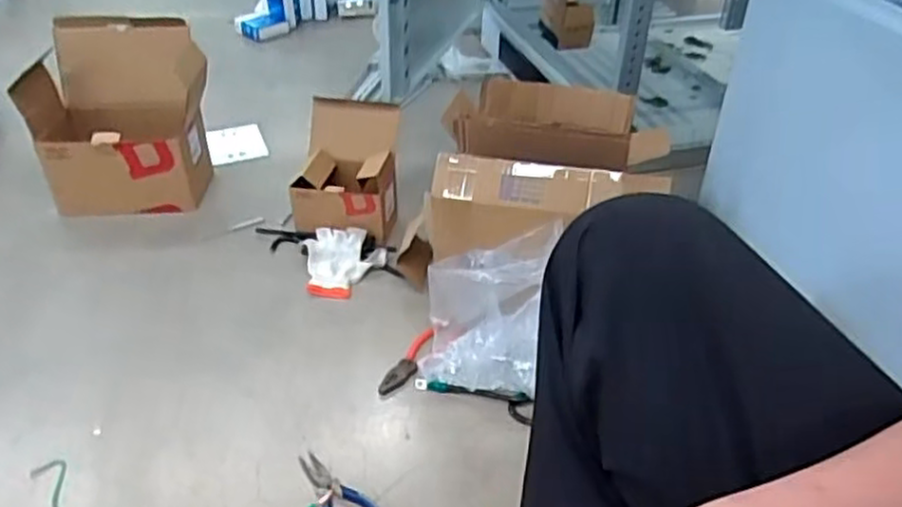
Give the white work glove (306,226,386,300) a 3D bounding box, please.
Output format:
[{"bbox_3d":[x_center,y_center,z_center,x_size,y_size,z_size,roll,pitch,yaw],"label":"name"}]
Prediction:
[{"bbox_3d":[-0.188,0.013,1.310,0.143,0.039,0.158,-6,37,-7],"label":"white work glove"}]

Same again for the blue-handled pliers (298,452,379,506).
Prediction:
[{"bbox_3d":[-0.150,0.307,0.944,0.073,0.012,0.157,-23,42,-27],"label":"blue-handled pliers"}]

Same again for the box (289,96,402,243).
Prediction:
[{"bbox_3d":[-0.194,-0.154,1.386,0.178,0.206,0.183,2,36,2],"label":"box"}]

